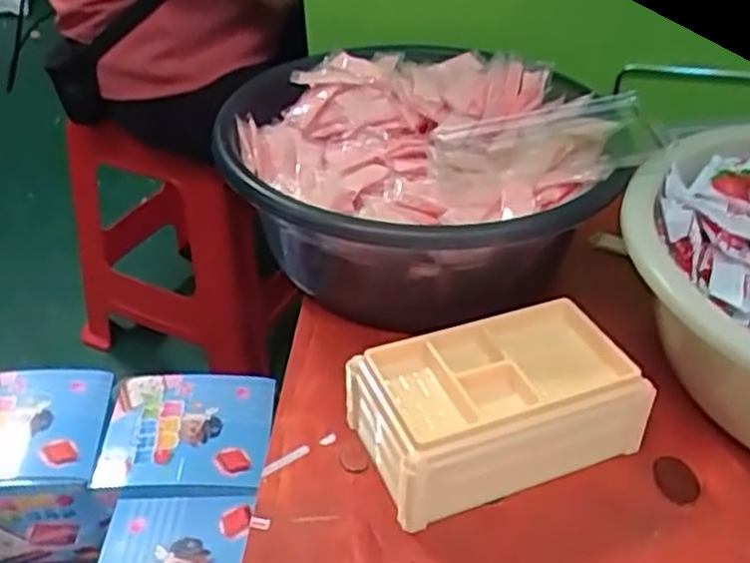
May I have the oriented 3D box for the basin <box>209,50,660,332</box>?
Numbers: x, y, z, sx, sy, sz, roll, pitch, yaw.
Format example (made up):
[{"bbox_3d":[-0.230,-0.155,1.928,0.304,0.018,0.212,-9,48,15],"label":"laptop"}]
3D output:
[{"bbox_3d":[0.038,-0.068,0.522,0.252,0.100,0.239,-1,38,0],"label":"basin"}]

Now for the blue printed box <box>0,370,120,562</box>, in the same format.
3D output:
[{"bbox_3d":[-0.353,0.192,0.806,0.183,0.138,0.146,-3,38,-3],"label":"blue printed box"}]

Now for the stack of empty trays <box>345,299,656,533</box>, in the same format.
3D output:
[{"bbox_3d":[0.065,0.065,0.405,0.141,0.055,0.083,-13,39,-15],"label":"stack of empty trays"}]

